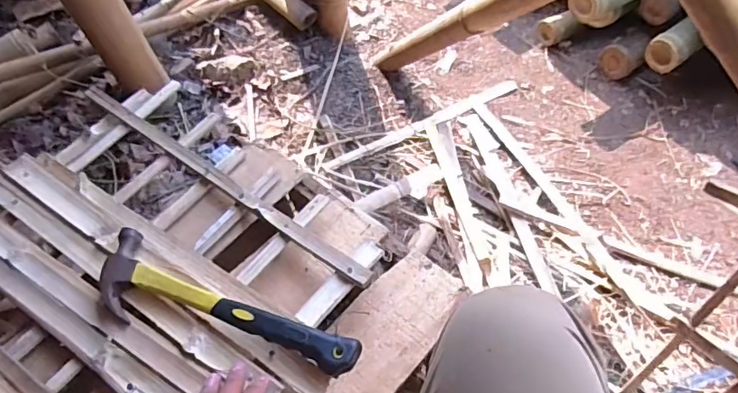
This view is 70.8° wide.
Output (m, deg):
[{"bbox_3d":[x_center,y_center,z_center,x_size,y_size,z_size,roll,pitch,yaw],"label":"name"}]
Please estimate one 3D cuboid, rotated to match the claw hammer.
[{"bbox_3d":[-0.148,0.109,0.480,0.293,0.036,0.077,20,58,21],"label":"claw hammer"}]

